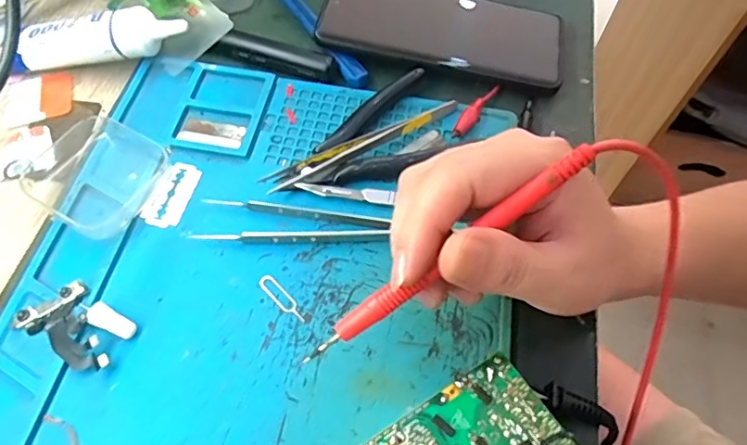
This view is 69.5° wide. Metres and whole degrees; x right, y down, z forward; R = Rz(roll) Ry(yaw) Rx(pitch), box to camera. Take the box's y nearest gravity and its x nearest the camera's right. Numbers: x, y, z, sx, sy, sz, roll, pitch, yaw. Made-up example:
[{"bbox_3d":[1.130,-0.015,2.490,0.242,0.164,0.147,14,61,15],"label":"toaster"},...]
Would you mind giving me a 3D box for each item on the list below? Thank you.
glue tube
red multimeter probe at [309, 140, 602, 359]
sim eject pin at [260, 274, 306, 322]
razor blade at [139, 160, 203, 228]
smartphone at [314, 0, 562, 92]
[{"bbox_3d":[-0.175,-0.117,0.347,0.110,0.033,0.030,1,59,-2],"label":"glue tube"},{"bbox_3d":[0.026,0.012,0.196,0.126,0.008,0.009,-37,65,4],"label":"red multimeter probe"},{"bbox_3d":[-0.047,0.038,0.276,0.033,0.004,0.008,41,66,20],"label":"sim eject pin"},{"bbox_3d":[-0.114,-0.017,0.306,0.022,0.004,0.043,15,60,7],"label":"razor blade"},{"bbox_3d":[0.047,-0.133,0.366,0.162,0.009,0.070,12,65,2],"label":"smartphone"}]

